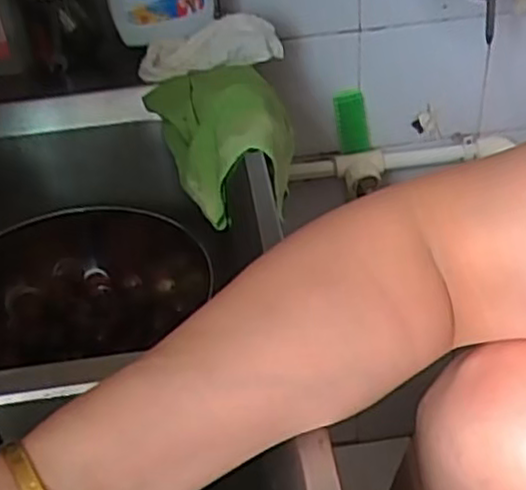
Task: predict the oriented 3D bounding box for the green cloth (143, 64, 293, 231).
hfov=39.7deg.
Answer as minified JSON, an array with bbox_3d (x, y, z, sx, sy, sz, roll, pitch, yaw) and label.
[{"bbox_3d":[-0.036,-0.093,0.653,0.129,0.085,0.146,-6,38,0],"label":"green cloth"}]

